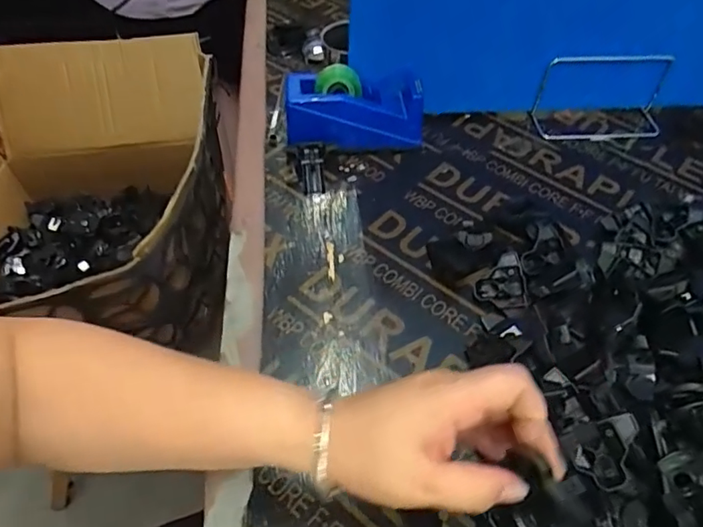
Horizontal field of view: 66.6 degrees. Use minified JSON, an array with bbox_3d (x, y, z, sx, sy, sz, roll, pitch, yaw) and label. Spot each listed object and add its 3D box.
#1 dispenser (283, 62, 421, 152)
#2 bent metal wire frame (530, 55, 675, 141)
[{"bbox_3d":[0.002,-0.171,0.600,0.149,0.084,0.060,-5,51,-2],"label":"dispenser"},{"bbox_3d":[0.301,-0.197,0.628,0.159,0.083,0.057,-4,51,-1],"label":"bent metal wire frame"}]

